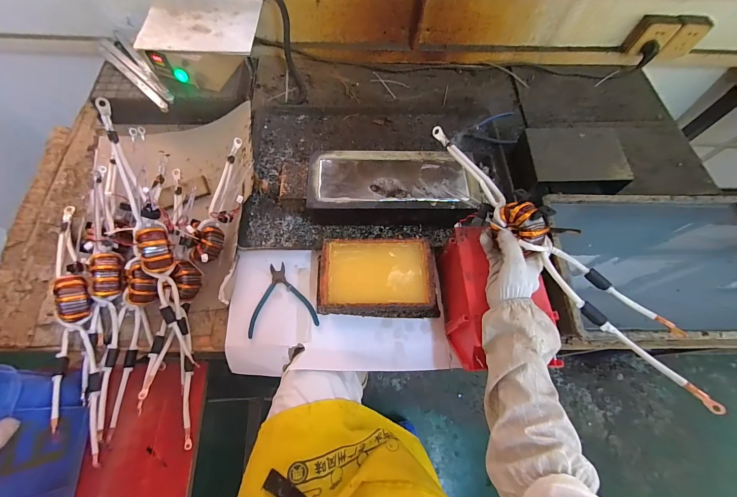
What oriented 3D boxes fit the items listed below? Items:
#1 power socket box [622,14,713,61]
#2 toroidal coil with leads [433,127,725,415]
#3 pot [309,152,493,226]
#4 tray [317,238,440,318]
[{"bbox_3d":[0.812,-0.574,0.854,0.178,0.085,0.061,1,65,-2],"label":"power socket box"},{"bbox_3d":[0.259,-0.028,0.465,0.074,0.051,0.517,-27,64,-13],"label":"toroidal coil with leads"},{"bbox_3d":[0.049,-0.121,0.664,0.335,0.093,0.148,1,65,-2],"label":"pot"},{"bbox_3d":[0.021,0.055,0.595,0.224,0.067,0.137,1,65,-2],"label":"tray"}]

